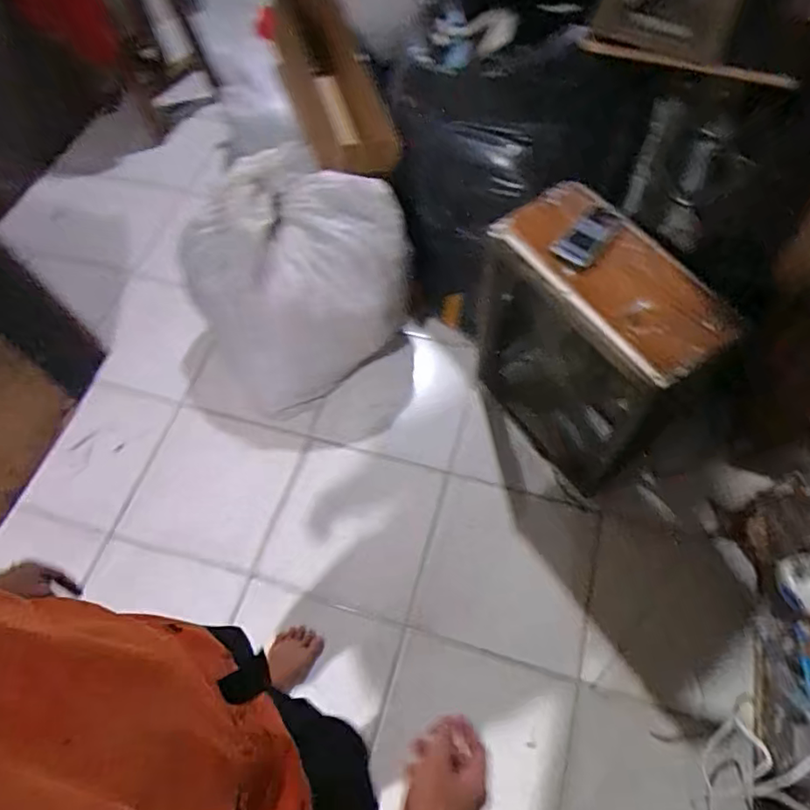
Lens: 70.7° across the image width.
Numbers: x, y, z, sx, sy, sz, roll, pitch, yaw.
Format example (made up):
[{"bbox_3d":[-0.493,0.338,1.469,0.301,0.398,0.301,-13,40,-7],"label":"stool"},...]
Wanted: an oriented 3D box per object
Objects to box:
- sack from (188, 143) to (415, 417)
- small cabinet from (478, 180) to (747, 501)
[{"bbox_3d":[-0.270,-0.336,1.501,0.533,0.481,0.414,-27,63,-11],"label":"sack"},{"bbox_3d":[0.388,-0.160,1.356,0.226,0.612,0.550,-33,65,-14],"label":"small cabinet"}]

